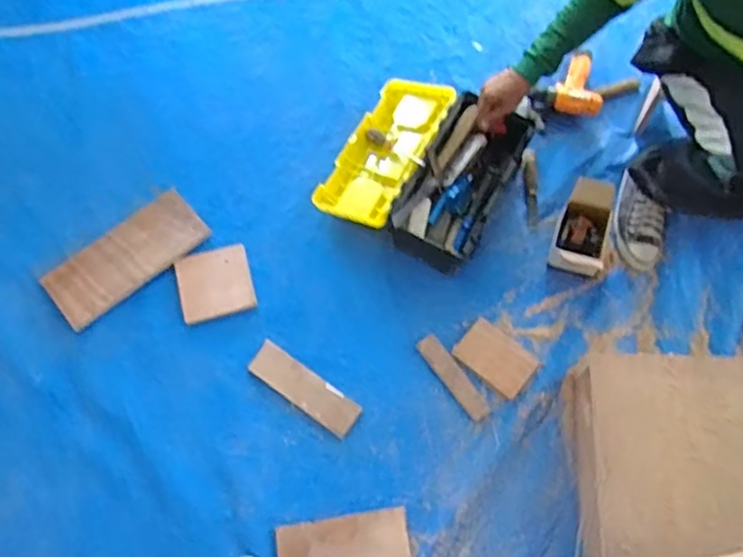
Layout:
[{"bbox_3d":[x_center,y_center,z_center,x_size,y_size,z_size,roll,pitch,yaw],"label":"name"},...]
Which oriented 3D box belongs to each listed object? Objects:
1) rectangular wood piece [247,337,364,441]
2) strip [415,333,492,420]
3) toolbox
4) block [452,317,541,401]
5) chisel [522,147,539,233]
[{"bbox_3d":[-0.148,0.240,1.480,0.259,0.023,0.080,33,70,14],"label":"rectangular wood piece"},{"bbox_3d":[0.185,0.223,1.517,0.049,0.012,0.217,-33,70,-14],"label":"strip"},{"bbox_3d":[0.135,-0.284,1.656,0.414,0.153,0.454,29,71,9],"label":"toolbox"},{"bbox_3d":[0.284,0.180,1.530,0.171,0.011,0.111,38,71,15],"label":"block"},{"bbox_3d":[0.407,-0.229,1.716,0.037,0.026,0.240,2,66,1],"label":"chisel"}]

